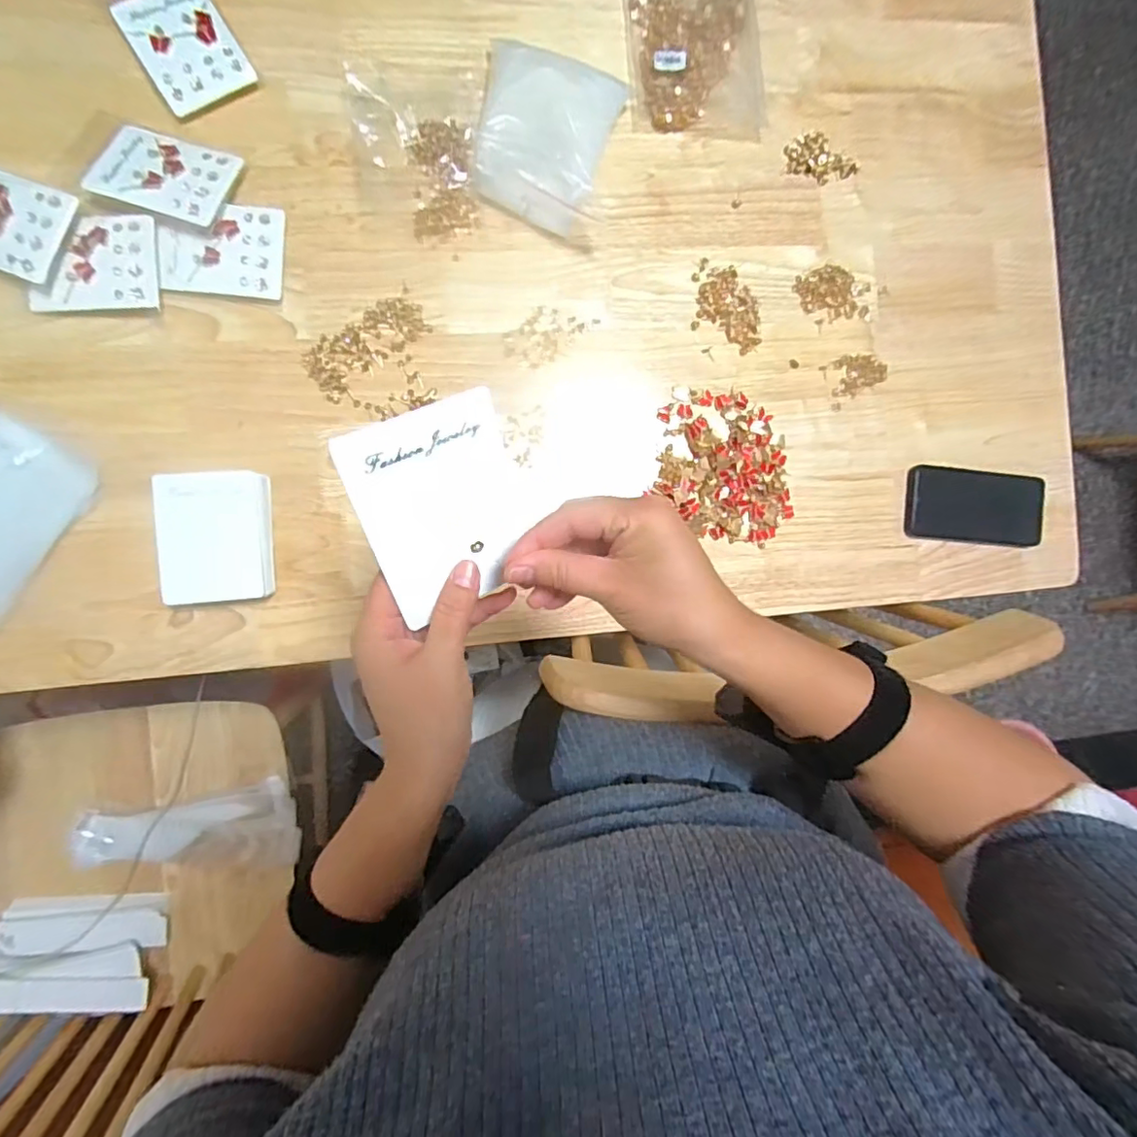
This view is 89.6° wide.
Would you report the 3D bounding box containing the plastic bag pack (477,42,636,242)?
[{"bbox_3d":[-0.019,-0.403,0.532,0.130,0.055,0.149,9,88,-6],"label":"plastic bag pack"}]

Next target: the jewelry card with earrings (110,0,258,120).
[{"bbox_3d":[-0.345,-0.472,0.514,0.081,0.009,0.112,-32,91,-8],"label":"jewelry card with earrings"}]

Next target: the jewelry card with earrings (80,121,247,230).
[{"bbox_3d":[-0.358,-0.345,0.503,0.114,0.011,0.084,12,73,-2],"label":"jewelry card with earrings"}]

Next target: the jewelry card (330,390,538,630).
[{"bbox_3d":[-0.060,-0.031,0.287,0.083,0.006,0.100,-31,127,-21],"label":"jewelry card"}]

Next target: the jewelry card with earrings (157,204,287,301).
[{"bbox_3d":[-0.310,-0.284,0.509,0.102,0.013,0.080,2,90,-7],"label":"jewelry card with earrings"}]

